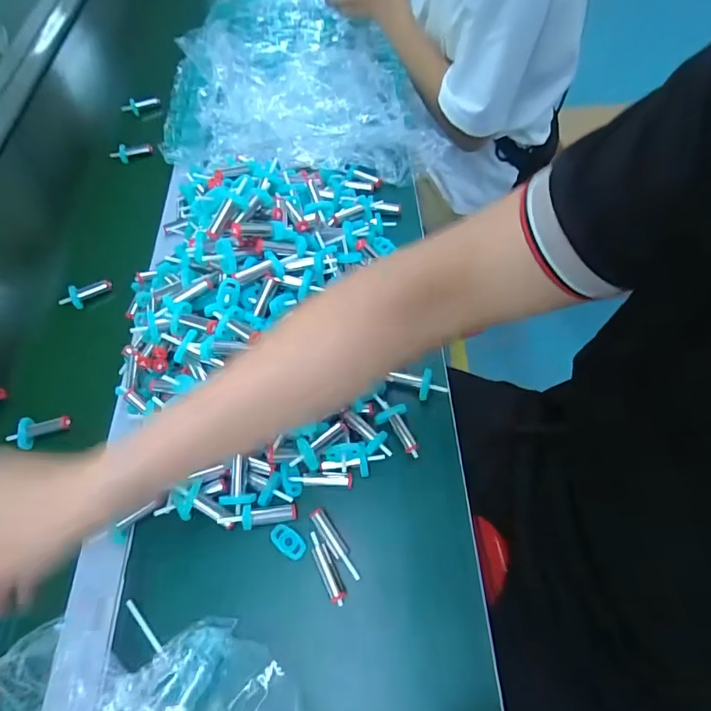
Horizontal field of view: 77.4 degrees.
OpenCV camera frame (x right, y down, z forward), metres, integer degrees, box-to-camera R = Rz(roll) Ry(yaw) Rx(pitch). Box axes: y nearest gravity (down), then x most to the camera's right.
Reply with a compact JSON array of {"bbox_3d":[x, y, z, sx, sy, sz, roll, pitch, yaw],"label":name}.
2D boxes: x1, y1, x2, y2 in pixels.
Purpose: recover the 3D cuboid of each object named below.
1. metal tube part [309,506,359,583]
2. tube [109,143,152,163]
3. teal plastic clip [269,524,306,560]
[{"bbox_3d":[-0.017,0.158,0.373,0.013,0.008,0.064,-32,63,-14],"label":"metal tube part"},{"bbox_3d":[-0.339,-0.309,0.676,0.065,0.023,0.011,-8,60,-1],"label":"tube"},{"bbox_3d":[-0.059,0.159,0.379,0.035,0.004,0.021,28,65,18],"label":"teal plastic clip"}]

